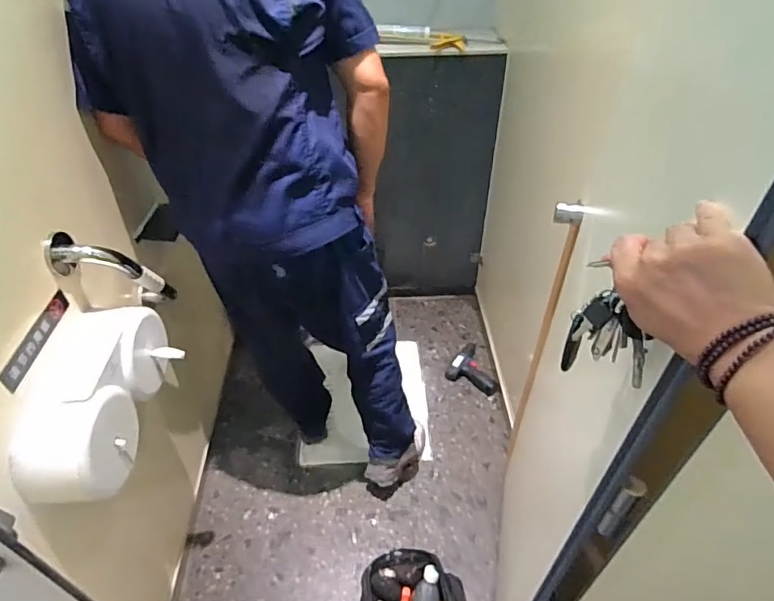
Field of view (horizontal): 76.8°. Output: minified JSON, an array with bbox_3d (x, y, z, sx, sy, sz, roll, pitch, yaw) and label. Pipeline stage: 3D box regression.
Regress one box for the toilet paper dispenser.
[{"bbox_3d":[-0.497,0.166,0.863,0.145,0.174,0.362,-1,42,-1],"label":"toilet paper dispenser"}]

